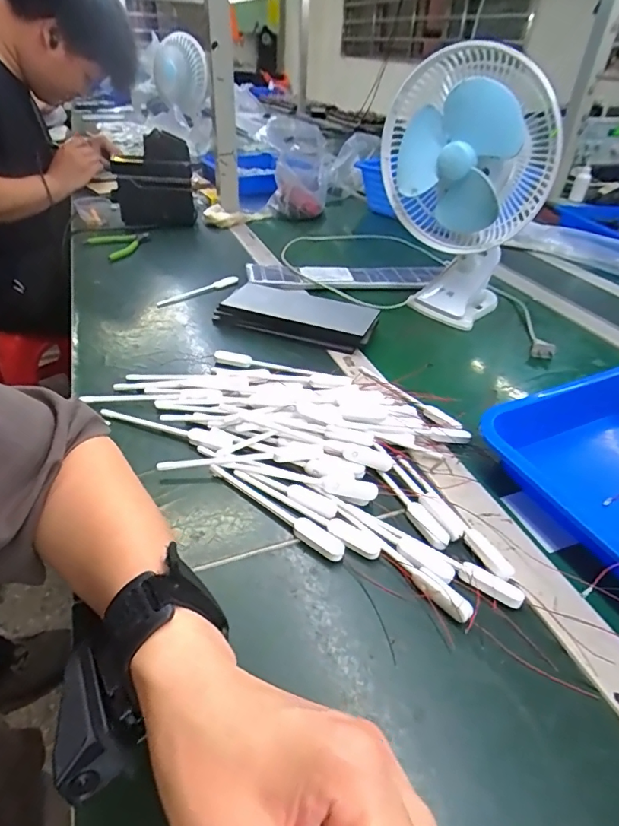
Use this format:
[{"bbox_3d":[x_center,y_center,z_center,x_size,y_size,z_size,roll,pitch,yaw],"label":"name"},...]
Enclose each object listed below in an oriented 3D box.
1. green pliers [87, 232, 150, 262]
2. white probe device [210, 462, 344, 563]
[{"bbox_3d":[-0.335,-0.306,0.873,0.096,0.017,0.133,-22,44,-29],"label":"green pliers"},{"bbox_3d":[-0.031,0.078,0.392,0.141,0.005,0.017,26,43,27],"label":"white probe device"}]

